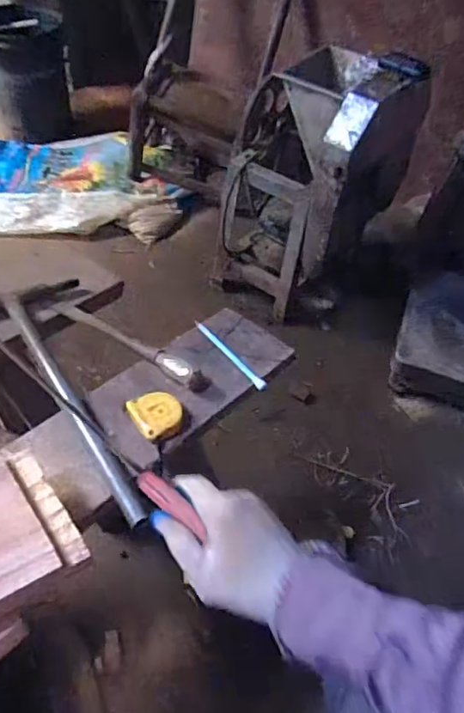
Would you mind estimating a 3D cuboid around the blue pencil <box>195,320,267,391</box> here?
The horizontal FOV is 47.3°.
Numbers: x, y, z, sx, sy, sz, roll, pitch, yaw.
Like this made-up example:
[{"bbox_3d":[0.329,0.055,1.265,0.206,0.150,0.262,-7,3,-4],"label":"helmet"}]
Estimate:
[{"bbox_3d":[-0.005,-0.006,0.717,0.016,0.011,0.148,-27,55,-28],"label":"blue pencil"}]

